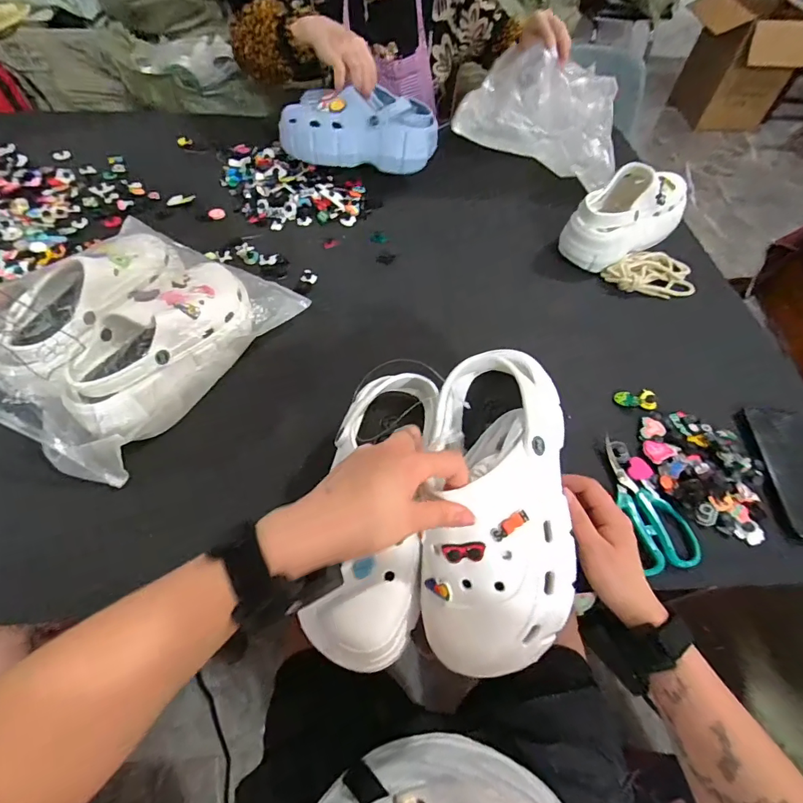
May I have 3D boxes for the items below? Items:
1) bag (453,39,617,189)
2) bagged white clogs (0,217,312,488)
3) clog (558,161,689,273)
[{"bbox_3d":[0.259,-0.527,0.788,0.274,0.118,0.247,16,56,8],"label":"bag"},{"bbox_3d":[-0.302,-0.084,0.515,0.213,0.109,0.320,25,57,14],"label":"bagged white clogs"},{"bbox_3d":[0.355,-0.296,0.688,0.202,0.098,0.105,-36,64,-25],"label":"clog"}]

